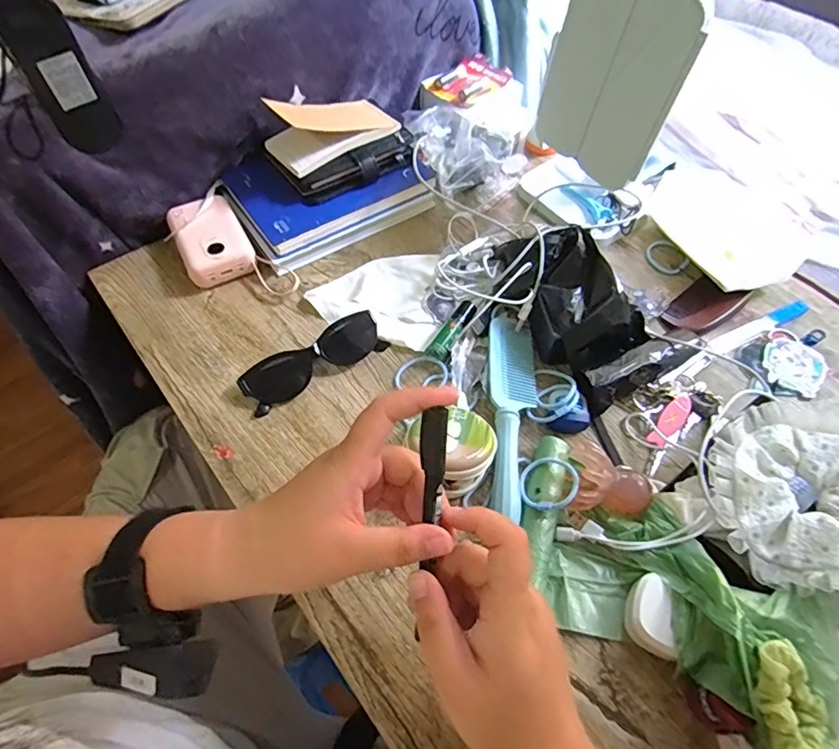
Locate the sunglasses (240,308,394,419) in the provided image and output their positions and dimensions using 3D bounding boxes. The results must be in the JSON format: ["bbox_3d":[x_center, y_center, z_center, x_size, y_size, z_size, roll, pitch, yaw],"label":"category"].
[{"bbox_3d":[-0.099,-0.014,0.481,0.138,0.027,0.038,-29,62,-18],"label":"sunglasses"}]

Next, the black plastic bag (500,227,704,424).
[{"bbox_3d":[0.166,-0.070,0.490,0.135,0.071,0.174,-27,61,-17],"label":"black plastic bag"}]

